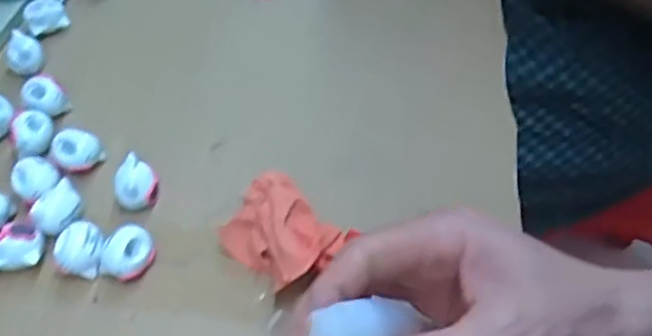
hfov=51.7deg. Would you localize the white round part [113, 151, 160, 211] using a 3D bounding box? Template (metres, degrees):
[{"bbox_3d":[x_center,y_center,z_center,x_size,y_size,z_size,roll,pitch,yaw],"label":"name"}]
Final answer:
[{"bbox_3d":[-0.100,0.009,0.353,0.023,0.019,0.023,2,49,-2],"label":"white round part"}]

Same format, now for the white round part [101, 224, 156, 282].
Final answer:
[{"bbox_3d":[-0.096,0.042,0.328,0.022,0.017,0.023,2,49,-2],"label":"white round part"}]

